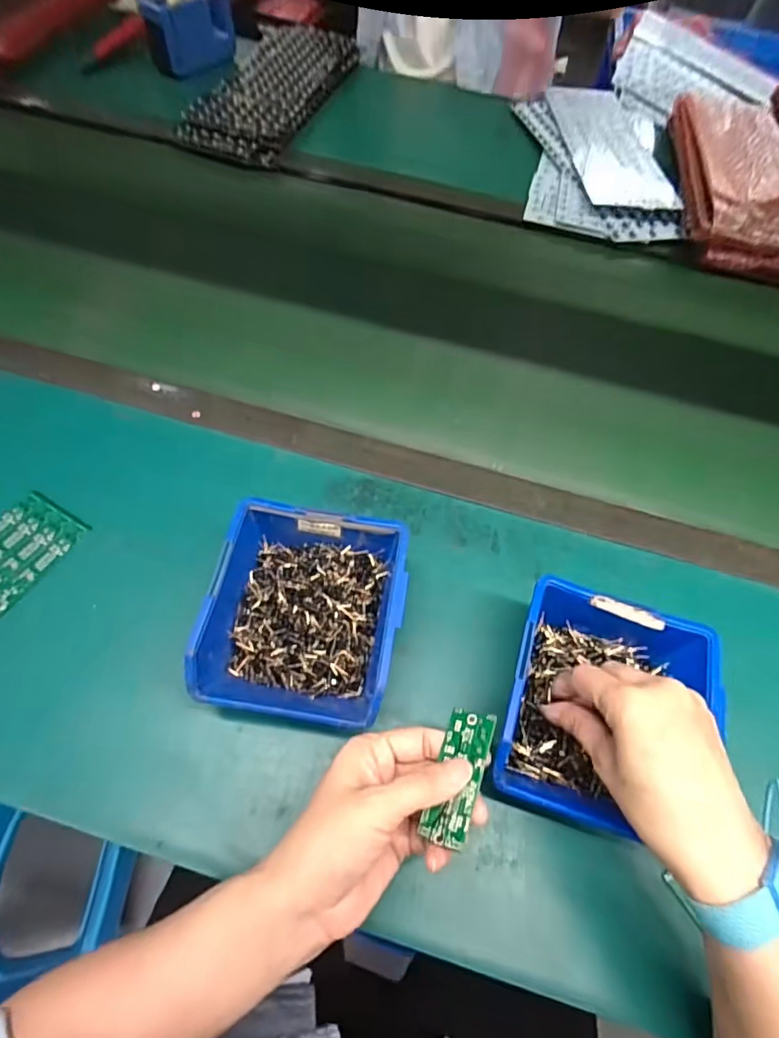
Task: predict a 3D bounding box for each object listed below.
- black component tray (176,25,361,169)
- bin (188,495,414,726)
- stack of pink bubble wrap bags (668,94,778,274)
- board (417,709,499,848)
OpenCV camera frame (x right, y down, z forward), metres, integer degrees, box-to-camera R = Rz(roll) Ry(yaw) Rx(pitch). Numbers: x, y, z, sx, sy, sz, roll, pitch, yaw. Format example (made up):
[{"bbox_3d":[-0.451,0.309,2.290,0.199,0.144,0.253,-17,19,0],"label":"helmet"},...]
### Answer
[{"bbox_3d":[-0.167,-0.648,0.786,0.141,0.025,0.414,16,61,5],"label":"black component tray"},{"bbox_3d":[-0.055,0.067,0.357,0.117,0.067,0.130,10,61,1],"label":"bin"},{"bbox_3d":[0.450,-0.464,0.693,0.134,0.056,0.358,10,61,2],"label":"stack of pink bubble wrap bags"},{"bbox_3d":[0.037,0.135,0.278,0.025,0.004,0.066,6,56,28],"label":"board"}]

